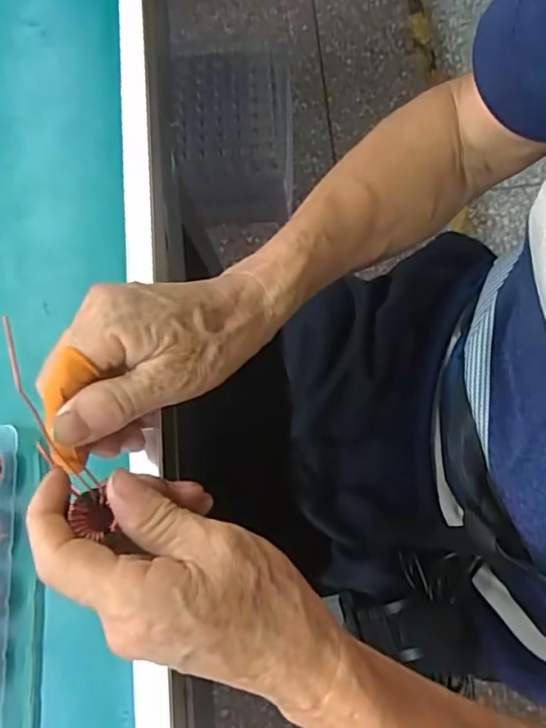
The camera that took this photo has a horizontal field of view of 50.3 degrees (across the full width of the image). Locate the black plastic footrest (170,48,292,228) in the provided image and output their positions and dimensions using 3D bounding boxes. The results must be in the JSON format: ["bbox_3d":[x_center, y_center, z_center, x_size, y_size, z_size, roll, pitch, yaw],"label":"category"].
[{"bbox_3d":[-0.081,-0.450,1.150,0.217,0.169,0.312,-5,73,4],"label":"black plastic footrest"}]

